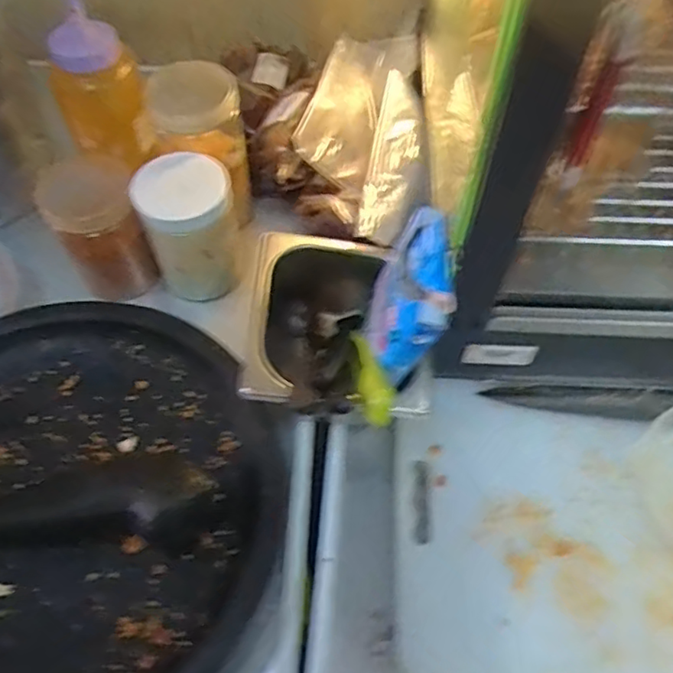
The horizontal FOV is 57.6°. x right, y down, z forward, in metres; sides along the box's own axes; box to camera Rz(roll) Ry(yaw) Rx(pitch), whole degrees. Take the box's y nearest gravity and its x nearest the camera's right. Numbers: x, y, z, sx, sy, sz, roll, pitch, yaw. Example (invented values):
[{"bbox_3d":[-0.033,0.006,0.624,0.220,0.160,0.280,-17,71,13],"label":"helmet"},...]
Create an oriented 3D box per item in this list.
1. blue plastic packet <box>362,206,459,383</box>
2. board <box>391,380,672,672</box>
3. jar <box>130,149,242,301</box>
[{"bbox_3d":[0.058,-0.036,0.496,0.063,0.089,0.117,5,58,3],"label":"blue plastic packet"},{"bbox_3d":[0.273,0.160,0.525,0.437,0.021,0.260,2,58,1],"label":"board"},{"bbox_3d":[-0.148,-0.119,0.644,0.097,0.134,0.097,-9,58,-6],"label":"jar"}]

